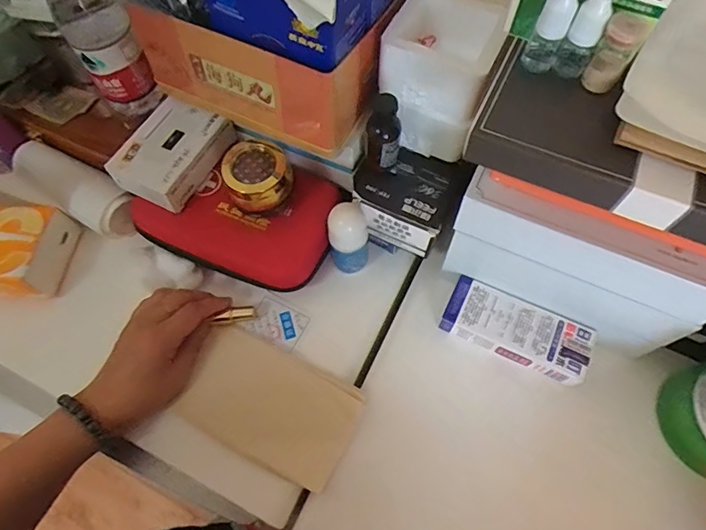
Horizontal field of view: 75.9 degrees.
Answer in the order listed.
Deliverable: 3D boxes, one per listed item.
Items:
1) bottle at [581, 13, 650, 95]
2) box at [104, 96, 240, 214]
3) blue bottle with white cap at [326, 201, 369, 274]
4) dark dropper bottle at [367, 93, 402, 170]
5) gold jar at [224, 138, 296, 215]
[{"bbox_3d":[0.160,-0.129,0.278,0.021,0.043,0.017,33,70,16],"label":"bottle"},{"bbox_3d":[-0.185,-0.116,0.467,0.078,0.037,0.114,28,69,14],"label":"box"},{"bbox_3d":[-0.003,-0.021,0.451,0.039,0.103,0.036,-1,64,2],"label":"blue bottle with white cap"},{"bbox_3d":[0.028,-0.116,0.403,0.027,0.075,0.034,3,65,4],"label":"dark dropper bottle"},{"bbox_3d":[-0.091,-0.087,0.433,0.064,0.046,0.056,-15,65,-5],"label":"gold jar"}]

